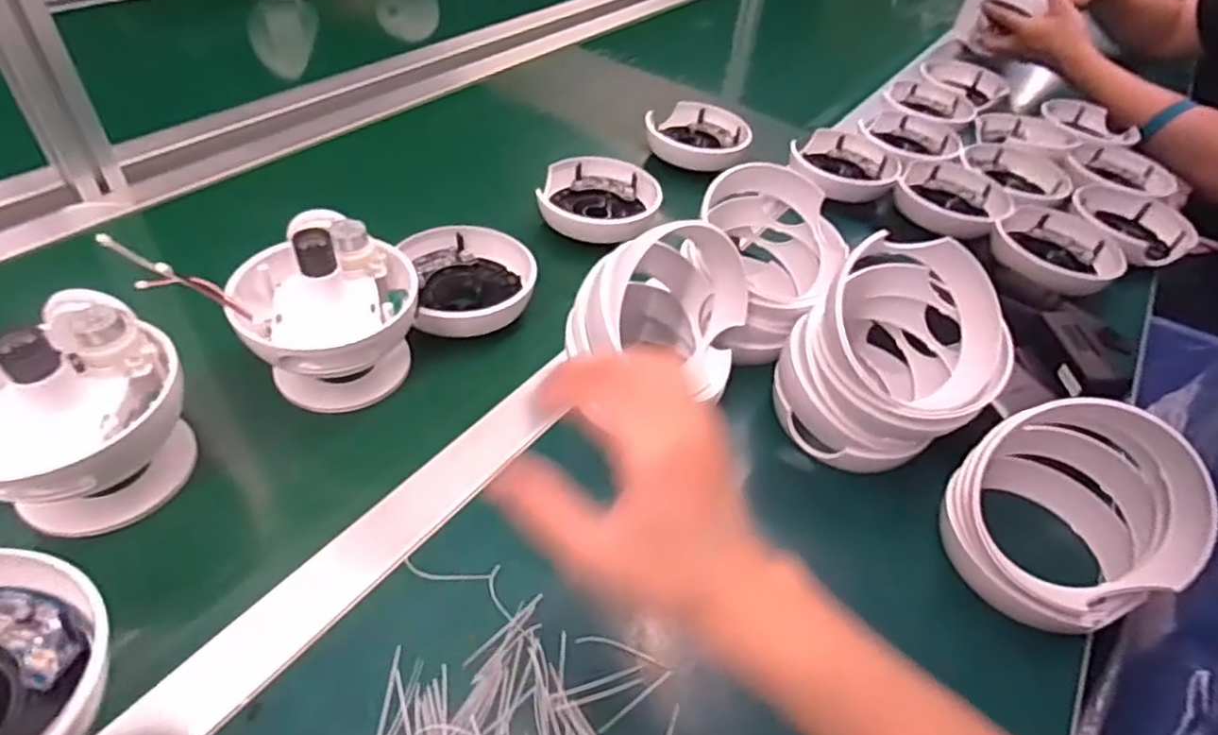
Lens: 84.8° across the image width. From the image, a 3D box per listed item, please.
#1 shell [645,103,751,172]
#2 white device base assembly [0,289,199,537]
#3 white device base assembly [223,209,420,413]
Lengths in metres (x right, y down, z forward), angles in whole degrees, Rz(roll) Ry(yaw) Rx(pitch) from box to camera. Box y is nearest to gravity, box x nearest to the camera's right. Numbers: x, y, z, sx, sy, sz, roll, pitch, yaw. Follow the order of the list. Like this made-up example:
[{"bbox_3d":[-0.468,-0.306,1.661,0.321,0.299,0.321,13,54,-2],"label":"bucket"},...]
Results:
[{"bbox_3d":[0.105,-0.261,0.755,0.112,0.037,0.112,6,46,-6],"label":"shell"},{"bbox_3d":[-0.303,0.028,0.374,0.108,0.105,0.119,34,49,19],"label":"white device base assembly"},{"bbox_3d":[-0.193,-0.037,0.461,0.116,0.107,0.113,-10,50,-21],"label":"white device base assembly"}]

